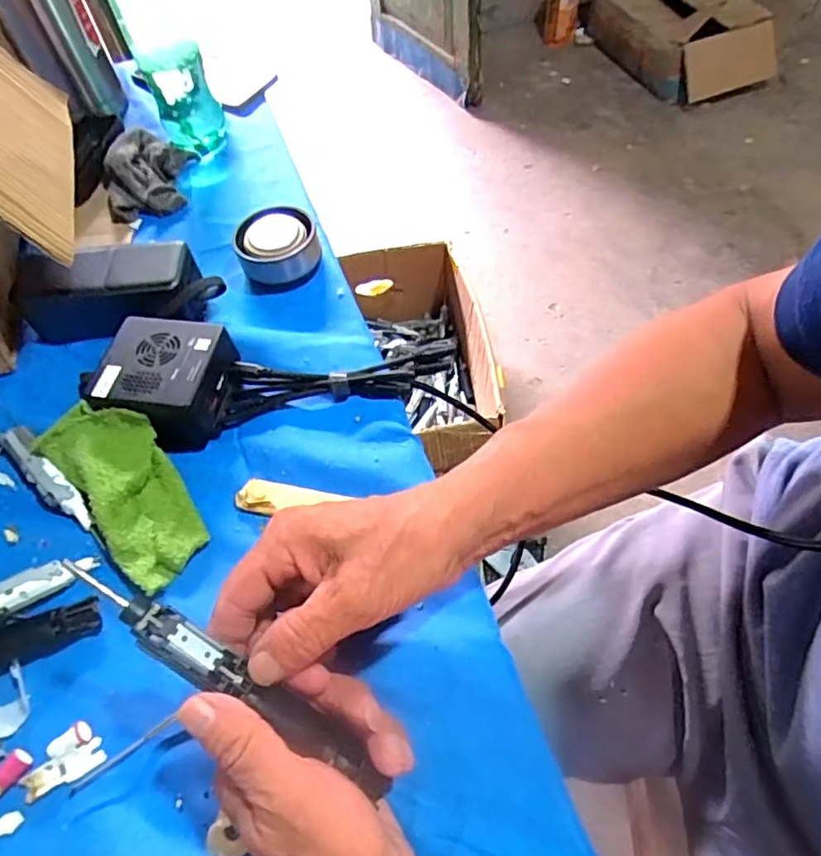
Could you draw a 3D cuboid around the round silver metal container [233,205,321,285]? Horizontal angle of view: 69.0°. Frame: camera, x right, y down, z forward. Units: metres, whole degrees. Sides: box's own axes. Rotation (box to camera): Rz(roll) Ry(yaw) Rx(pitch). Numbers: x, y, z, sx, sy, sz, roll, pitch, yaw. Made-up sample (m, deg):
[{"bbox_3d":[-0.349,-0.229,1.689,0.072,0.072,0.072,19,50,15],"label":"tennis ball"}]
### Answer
[{"bbox_3d":[-0.109,-0.150,0.492,0.065,0.039,0.057,-28,60,-13],"label":"round silver metal container"}]

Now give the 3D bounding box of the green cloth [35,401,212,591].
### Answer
[{"bbox_3d":[-0.180,0.037,0.382,0.060,0.035,0.134,-38,62,-18],"label":"green cloth"}]

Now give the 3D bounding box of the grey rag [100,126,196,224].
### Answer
[{"bbox_3d":[-0.257,-0.243,0.574,0.079,0.033,0.103,-6,57,0],"label":"grey rag"}]

